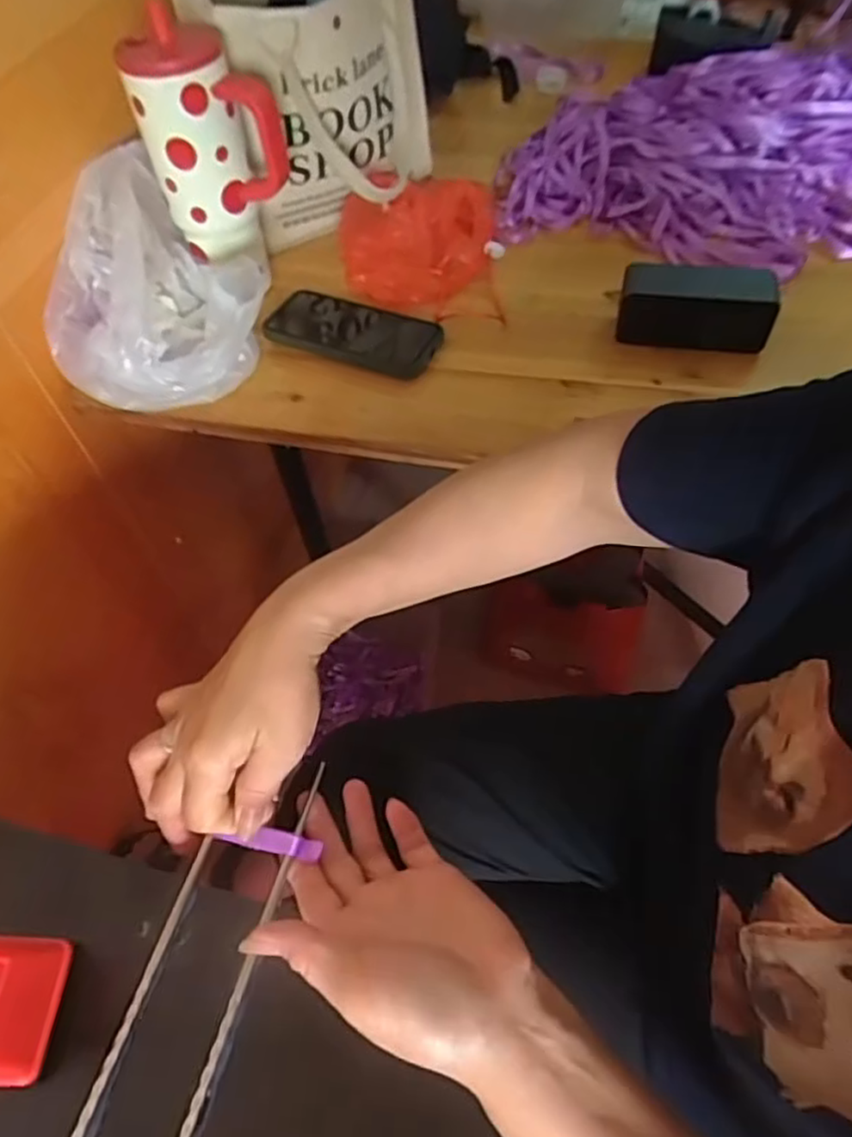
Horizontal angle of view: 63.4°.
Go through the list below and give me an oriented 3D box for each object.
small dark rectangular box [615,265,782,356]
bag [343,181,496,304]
[{"bbox_3d":[0.242,-0.236,0.614,0.133,0.056,0.050,9,57,9],"label":"small dark rectangular box"},{"bbox_3d":[-0.010,-0.339,0.710,0.155,0.052,0.176,1,56,4],"label":"bag"}]

